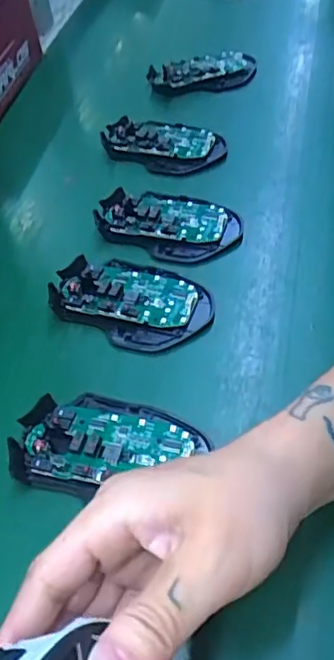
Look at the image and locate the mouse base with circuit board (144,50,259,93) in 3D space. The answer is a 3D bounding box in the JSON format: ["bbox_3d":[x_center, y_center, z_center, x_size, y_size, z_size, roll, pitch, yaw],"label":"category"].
[{"bbox_3d":[0.037,-0.275,0.627,0.114,0.024,0.052,-3,50,4],"label":"mouse base with circuit board"}]

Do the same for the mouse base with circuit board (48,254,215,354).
[{"bbox_3d":[-0.026,-0.024,0.418,0.116,0.017,0.071,20,55,21],"label":"mouse base with circuit board"}]

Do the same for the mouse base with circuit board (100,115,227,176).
[{"bbox_3d":[-0.003,-0.177,0.545,0.109,0.022,0.070,24,57,24],"label":"mouse base with circuit board"}]

